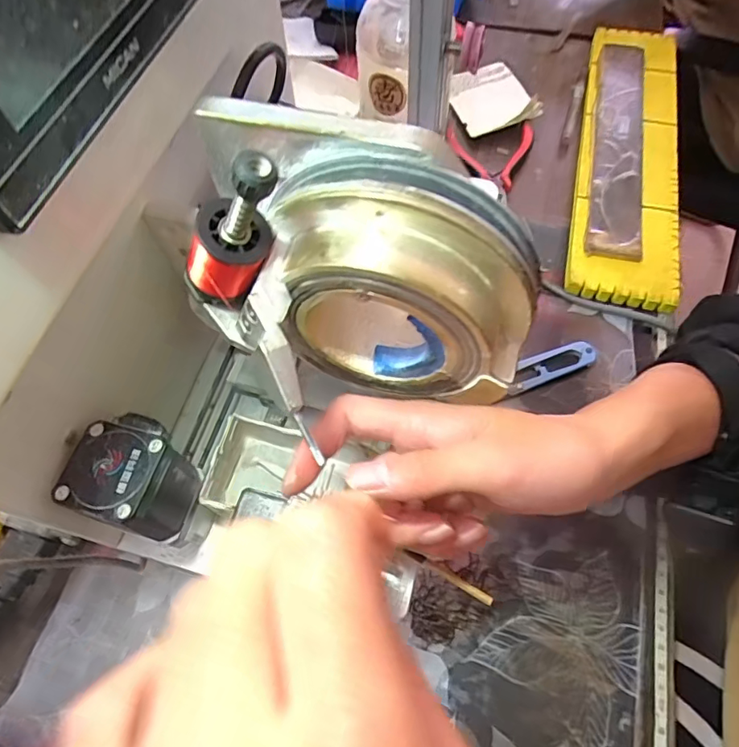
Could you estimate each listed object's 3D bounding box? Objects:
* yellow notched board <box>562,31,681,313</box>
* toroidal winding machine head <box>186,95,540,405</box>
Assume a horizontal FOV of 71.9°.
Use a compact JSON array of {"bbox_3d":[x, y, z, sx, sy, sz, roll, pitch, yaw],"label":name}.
[{"bbox_3d":[0.229,-0.193,0.447,0.082,0.012,0.319,12,69,5],"label":"yellow notched board"},{"bbox_3d":[-0.005,-0.034,0.207,0.139,0.100,0.076,15,64,10],"label":"toroidal winding machine head"}]

